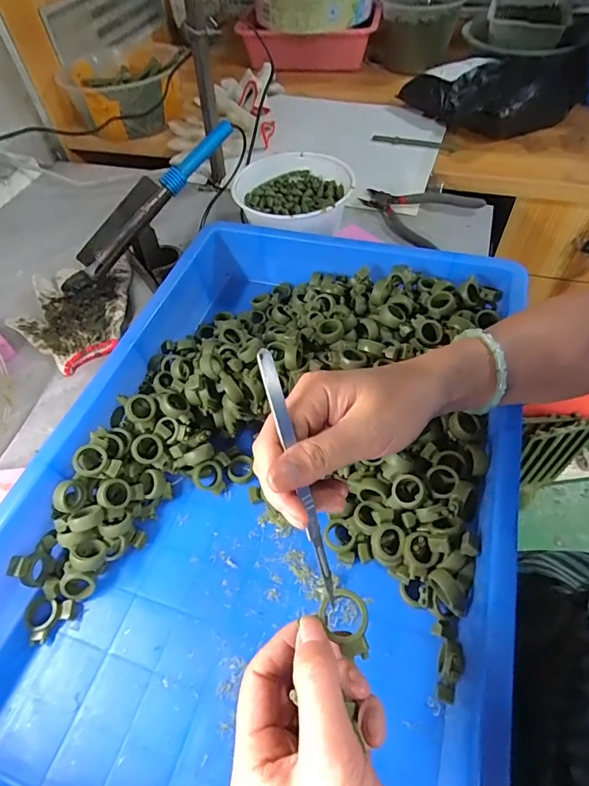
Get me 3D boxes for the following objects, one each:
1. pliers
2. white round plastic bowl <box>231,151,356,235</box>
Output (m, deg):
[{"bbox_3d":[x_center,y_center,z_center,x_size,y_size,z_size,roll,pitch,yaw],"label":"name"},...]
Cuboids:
[{"bbox_3d":[0.186,-0.284,0.668,0.144,0.026,0.157,-38,60,-22],"label":"pliers"},{"bbox_3d":[-0.001,-0.278,0.633,0.162,0.068,0.193,-1,54,3],"label":"white round plastic bowl"}]

